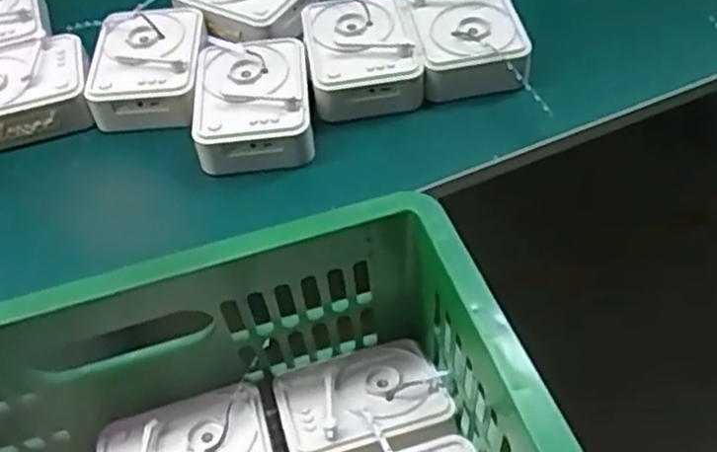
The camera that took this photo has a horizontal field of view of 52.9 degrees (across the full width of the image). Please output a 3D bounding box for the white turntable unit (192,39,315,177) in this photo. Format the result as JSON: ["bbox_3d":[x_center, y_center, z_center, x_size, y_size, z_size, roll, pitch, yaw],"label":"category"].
[{"bbox_3d":[-0.093,-0.111,0.637,0.100,0.044,0.131,-6,51,1],"label":"white turntable unit"}]

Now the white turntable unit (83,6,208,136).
[{"bbox_3d":[-0.196,-0.150,0.674,0.101,0.043,0.127,-6,51,1],"label":"white turntable unit"}]

